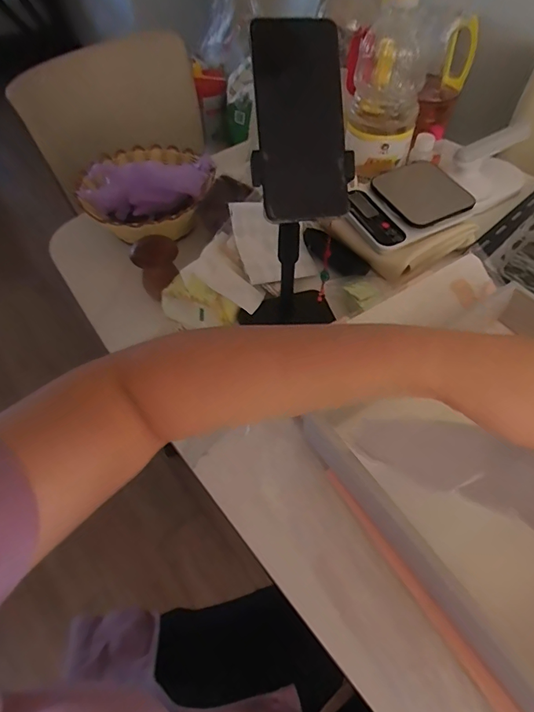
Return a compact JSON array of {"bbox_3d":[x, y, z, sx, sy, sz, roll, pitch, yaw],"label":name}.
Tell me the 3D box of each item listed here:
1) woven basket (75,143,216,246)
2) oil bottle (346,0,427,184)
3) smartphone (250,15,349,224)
[{"bbox_3d":[-0.181,-0.269,0.694,0.187,0.079,0.191,0,53,1],"label":"woven basket"},{"bbox_3d":[0.177,-0.409,0.661,0.093,0.221,0.101,-33,59,-22],"label":"oil bottle"},{"bbox_3d":[0.029,-0.198,0.372,0.076,0.158,0.013,-6,11,-8],"label":"smartphone"}]

